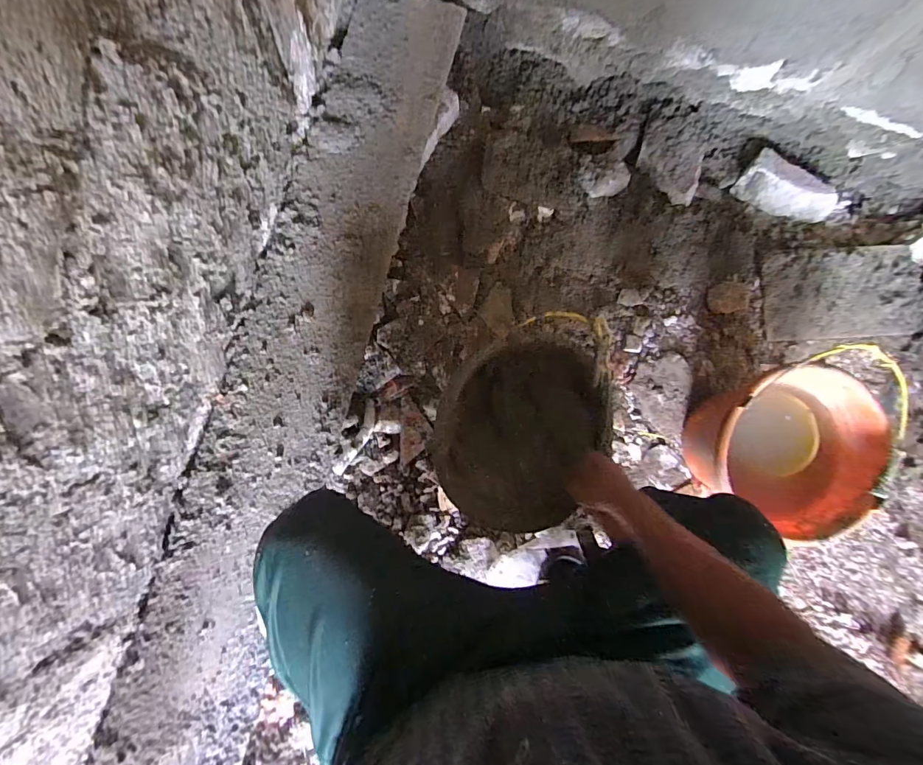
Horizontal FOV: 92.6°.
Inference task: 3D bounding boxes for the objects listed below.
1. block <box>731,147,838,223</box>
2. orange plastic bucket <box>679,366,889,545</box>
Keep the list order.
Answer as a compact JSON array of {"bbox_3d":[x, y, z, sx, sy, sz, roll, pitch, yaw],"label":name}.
[{"bbox_3d":[0.680,-0.395,0.910,0.198,0.060,0.091,30,82,-1],"label":"block"},{"bbox_3d":[0.519,0.110,0.752,0.253,0.208,0.242,1,83,-5],"label":"orange plastic bucket"}]

